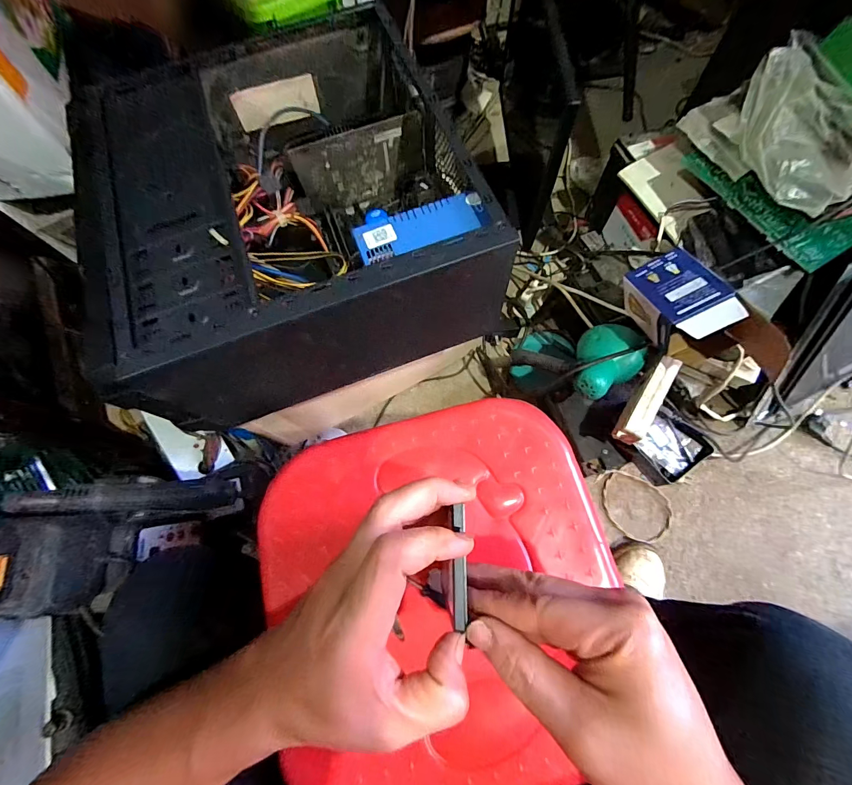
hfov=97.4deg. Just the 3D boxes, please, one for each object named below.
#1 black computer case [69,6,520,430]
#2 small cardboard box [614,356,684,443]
[{"bbox_3d":[-0.156,-0.218,0.460,0.385,0.157,0.406,-18,71,-4],"label":"black computer case"},{"bbox_3d":[0.343,0.013,0.581,0.040,0.042,0.142,31,75,12],"label":"small cardboard box"}]

